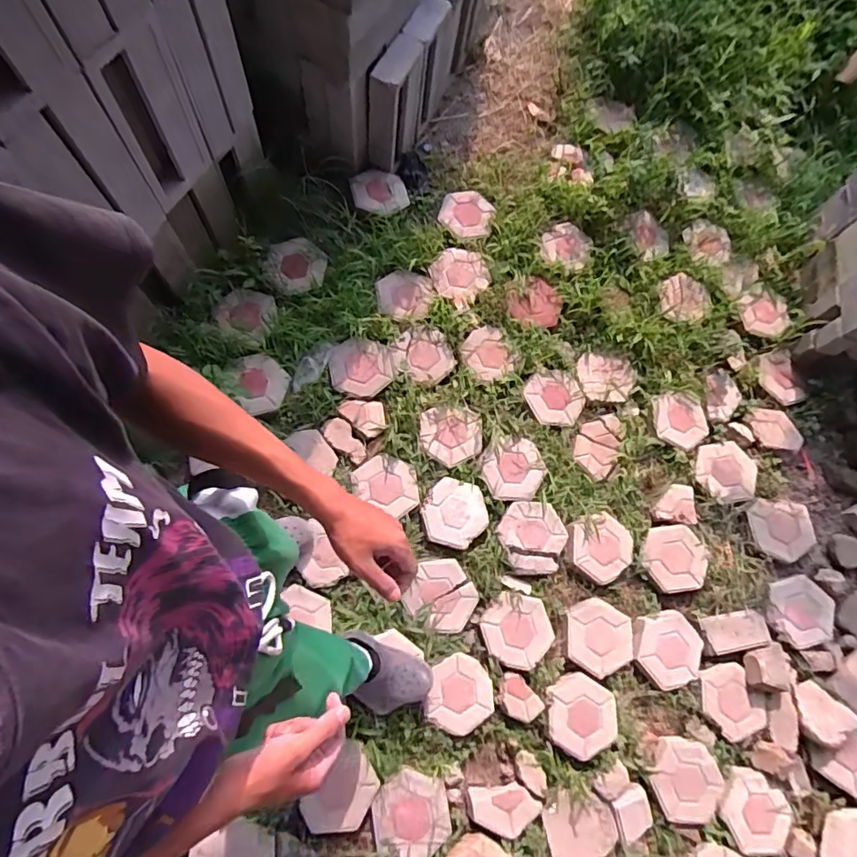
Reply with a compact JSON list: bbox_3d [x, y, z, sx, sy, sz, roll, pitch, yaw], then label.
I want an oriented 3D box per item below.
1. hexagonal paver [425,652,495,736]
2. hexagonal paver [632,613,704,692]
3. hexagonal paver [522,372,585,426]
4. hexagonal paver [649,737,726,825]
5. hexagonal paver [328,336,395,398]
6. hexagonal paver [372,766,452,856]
[{"bbox_3d":[0.094,0.767,1.460,0.187,0.032,0.195,11,74,-2],"label":"hexagonal paver"},{"bbox_3d":[0.722,0.670,1.524,0.215,0.054,0.204,-9,76,-7],"label":"hexagonal paver"},{"bbox_3d":[0.423,-0.102,1.681,0.209,0.033,0.183,3,75,-4],"label":"hexagonal paver"},{"bbox_3d":[0.737,1.008,1.441,0.214,0.057,0.208,-43,82,-14],"label":"hexagonal paver"},{"bbox_3d":[-0.221,-0.198,1.637,0.193,0.031,0.180,-12,76,-8],"label":"hexagonal paver"},{"bbox_3d":[-0.045,1.052,1.361,0.205,0.034,0.201,19,74,1],"label":"hexagonal paver"}]

